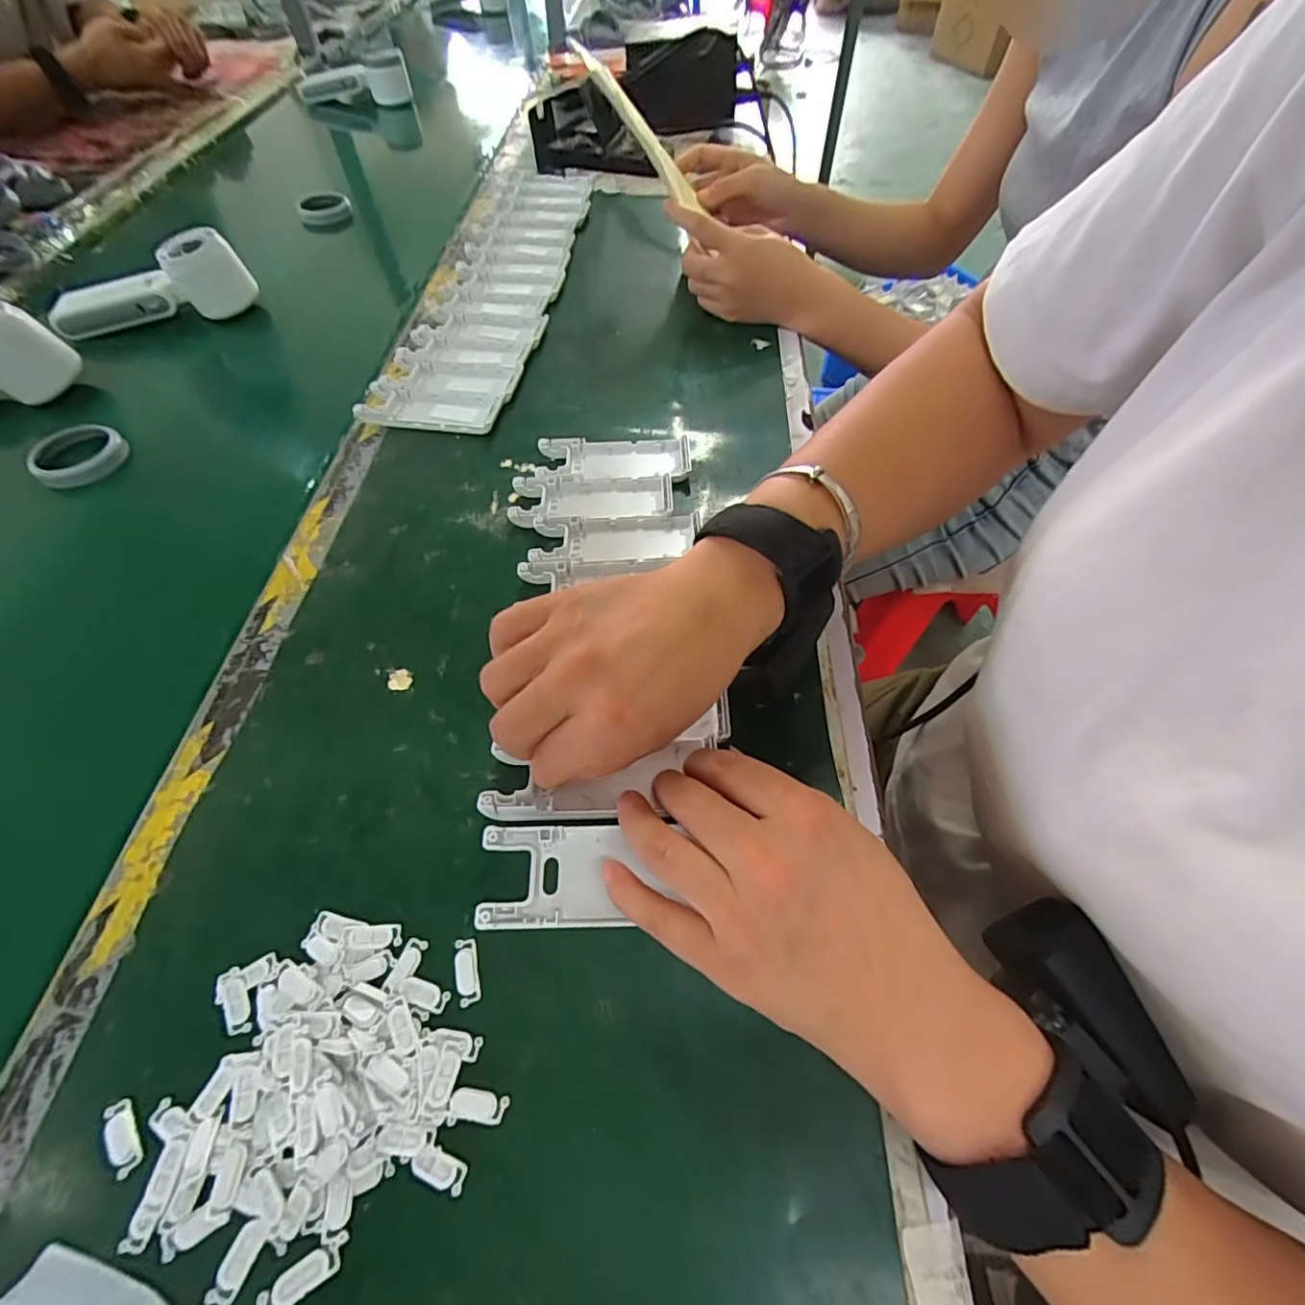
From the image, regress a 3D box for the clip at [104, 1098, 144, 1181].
[{"bbox_3d":[-0.186,0.169,0.196,0.009,0.004,0.023,-31,62,-20],"label":"clip"}]

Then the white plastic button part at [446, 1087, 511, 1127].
[{"bbox_3d":[-0.062,0.161,0.200,0.020,0.004,0.010,-1,56,-1],"label":"white plastic button part"}]

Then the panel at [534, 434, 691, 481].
[{"bbox_3d":[-0.026,-0.134,0.390,0.101,0.012,0.037,-5,56,-4],"label":"panel"}]

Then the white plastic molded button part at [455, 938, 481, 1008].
[{"bbox_3d":[-0.074,0.126,0.223,0.009,0.004,0.023,-10,57,-7],"label":"white plastic molded button part"}]

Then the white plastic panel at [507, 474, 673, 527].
[{"bbox_3d":[-0.040,-0.101,0.374,0.103,0.011,0.041,-3,56,-2],"label":"white plastic panel"}]

